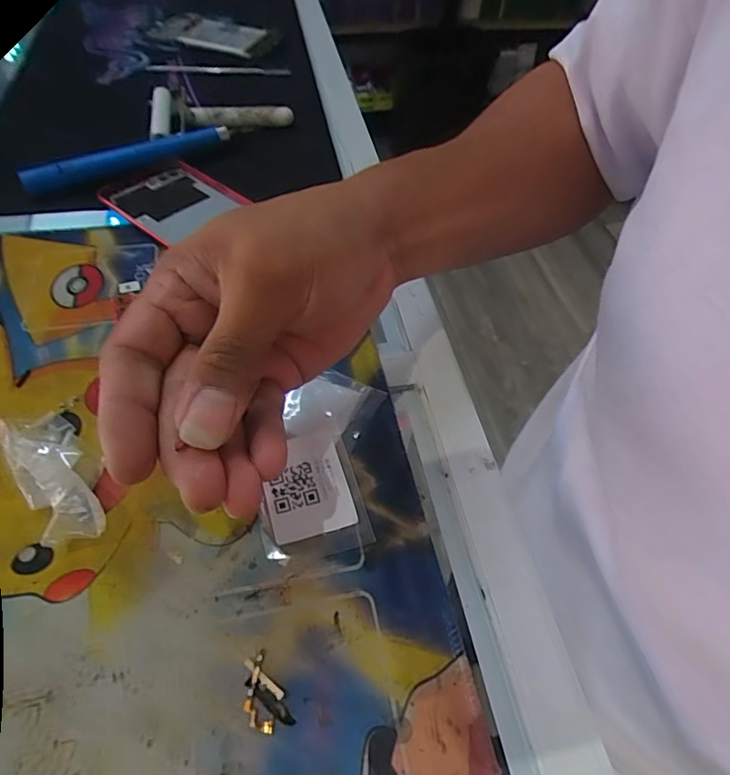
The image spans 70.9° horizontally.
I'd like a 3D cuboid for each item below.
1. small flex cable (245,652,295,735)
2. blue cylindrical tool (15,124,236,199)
[{"bbox_3d":[-0.040,0.119,0.198,0.014,0.004,0.028,-22,58,-20],"label":"small flex cable"},{"bbox_3d":[-0.182,-0.180,0.405,0.158,0.021,0.017,-29,60,-24],"label":"blue cylindrical tool"}]

